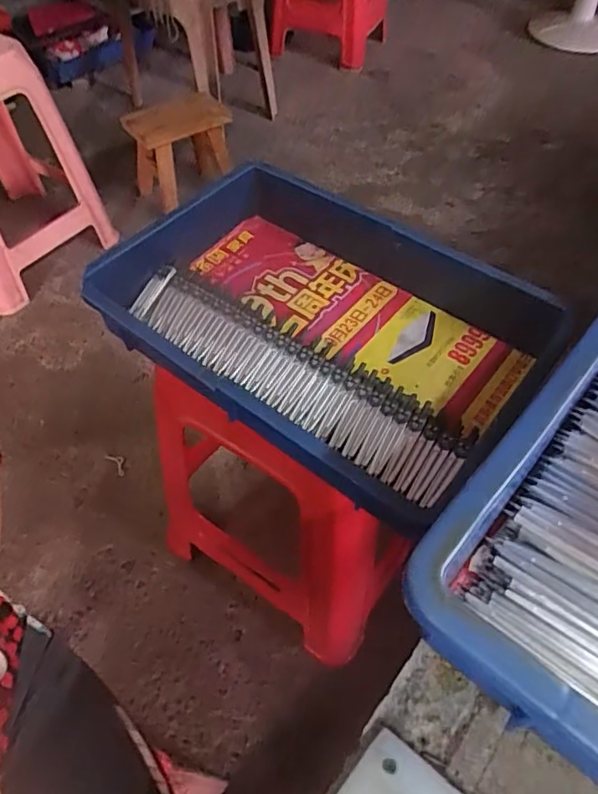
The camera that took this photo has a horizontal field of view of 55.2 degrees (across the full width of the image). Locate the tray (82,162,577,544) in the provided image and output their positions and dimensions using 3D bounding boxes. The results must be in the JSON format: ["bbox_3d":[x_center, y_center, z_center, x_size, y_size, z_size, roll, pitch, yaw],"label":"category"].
[{"bbox_3d":[-0.001,-0.091,0.609,0.426,0.079,0.290,32,60,22],"label":"tray"}]

